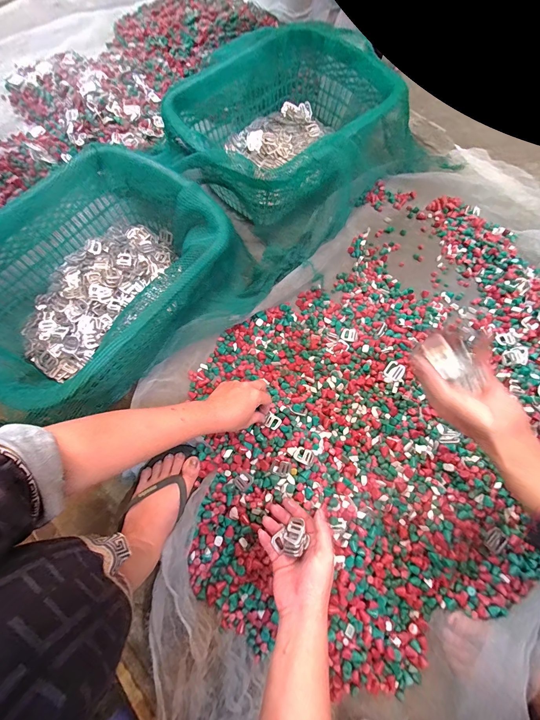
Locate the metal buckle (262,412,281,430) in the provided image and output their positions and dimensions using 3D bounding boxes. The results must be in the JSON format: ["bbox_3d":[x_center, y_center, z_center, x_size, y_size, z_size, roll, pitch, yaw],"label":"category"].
[{"bbox_3d":[0.005,0.111,0.527,0.025,0.007,0.027,36,75,11],"label":"metal buckle"}]

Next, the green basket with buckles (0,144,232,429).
[{"bbox_3d":[-0.300,-0.146,0.544,0.327,0.160,0.443,37,75,11],"label":"green basket with buckles"}]

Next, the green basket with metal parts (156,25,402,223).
[{"bbox_3d":[0.044,-0.510,0.679,0.468,0.172,0.366,-39,76,-12],"label":"green basket with metal parts"}]

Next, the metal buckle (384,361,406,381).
[{"bbox_3d":[0.238,0.021,0.565,0.031,0.008,0.034,35,75,10],"label":"metal buckle"}]

